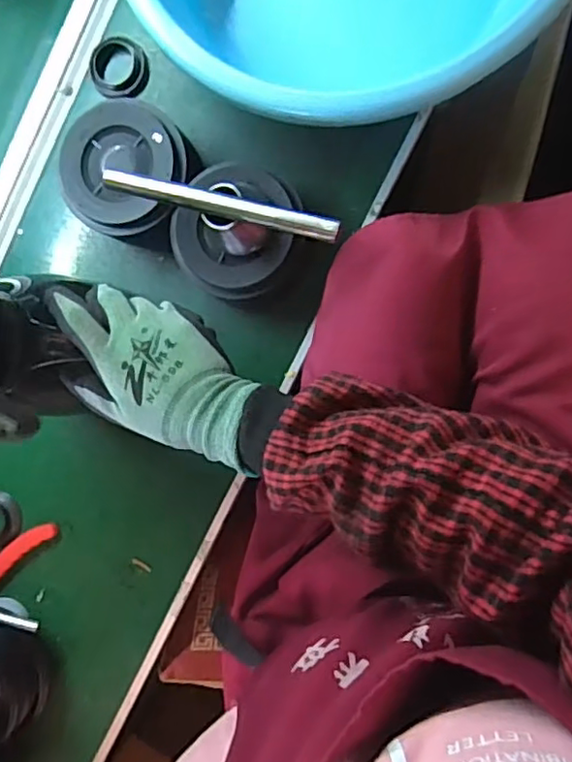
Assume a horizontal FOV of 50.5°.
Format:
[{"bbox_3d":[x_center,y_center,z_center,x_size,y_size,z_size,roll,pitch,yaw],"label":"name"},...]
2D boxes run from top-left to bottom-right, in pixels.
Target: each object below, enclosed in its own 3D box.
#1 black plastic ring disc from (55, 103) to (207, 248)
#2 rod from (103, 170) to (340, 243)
[{"bbox_3d":[-0.144,-0.196,0.592,0.118,0.077,0.120,0,93,9],"label":"black plastic ring disc"},{"bbox_3d":[-0.053,-0.142,0.489,0.196,0.017,0.017,17,95,11],"label":"rod"}]

